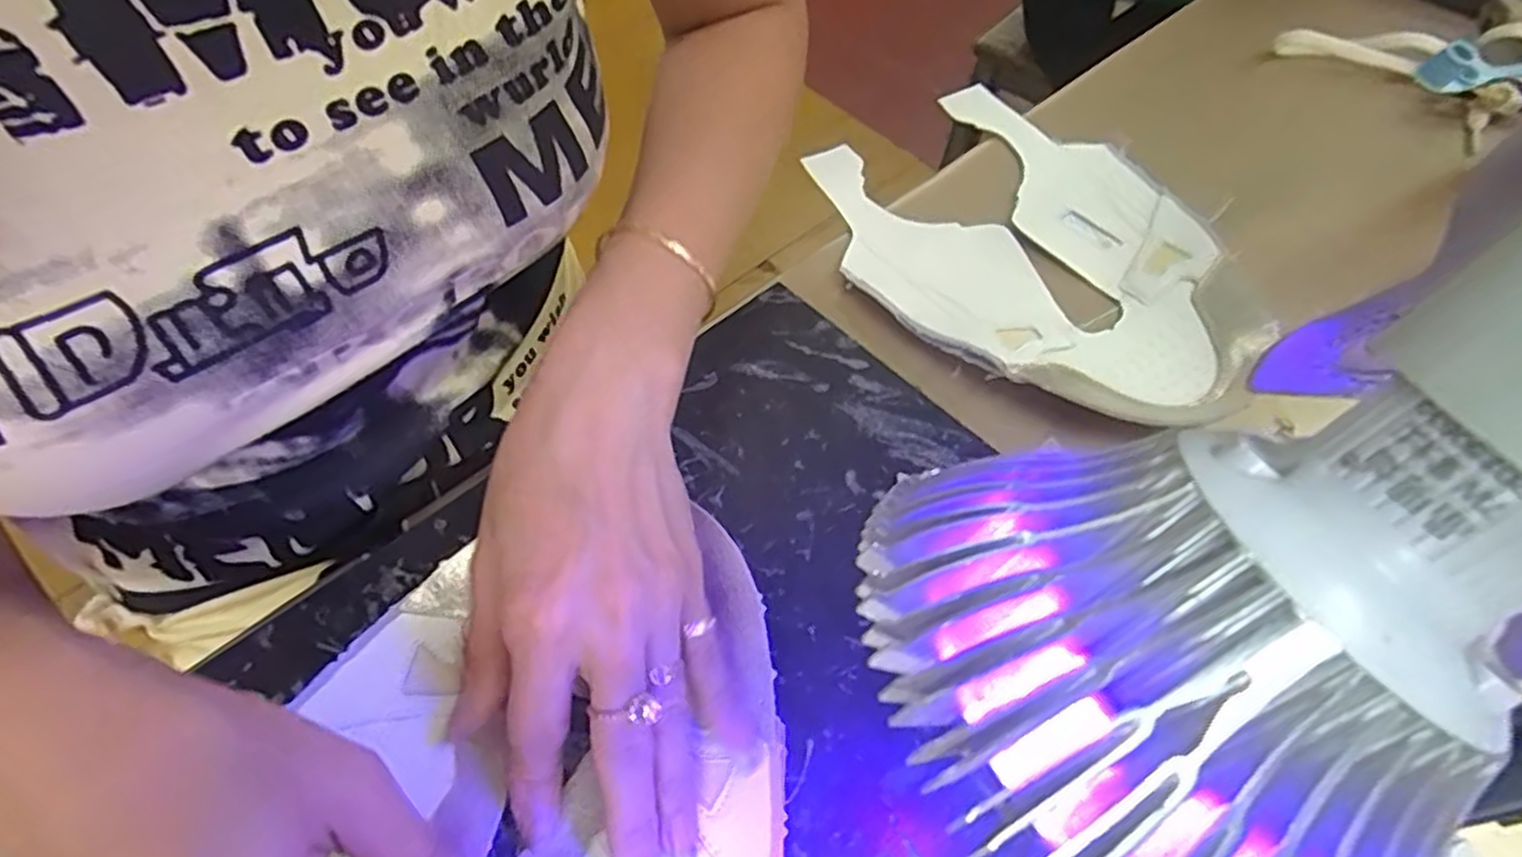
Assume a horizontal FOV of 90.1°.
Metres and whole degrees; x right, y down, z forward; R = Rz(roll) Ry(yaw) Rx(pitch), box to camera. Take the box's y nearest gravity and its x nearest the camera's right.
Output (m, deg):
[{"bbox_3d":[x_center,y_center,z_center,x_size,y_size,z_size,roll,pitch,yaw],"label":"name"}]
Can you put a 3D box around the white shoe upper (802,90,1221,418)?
[{"bbox_3d":[0.136,-0.098,0.402,0.168,0.014,0.227,-23,59,-11],"label":"white shoe upper"}]

